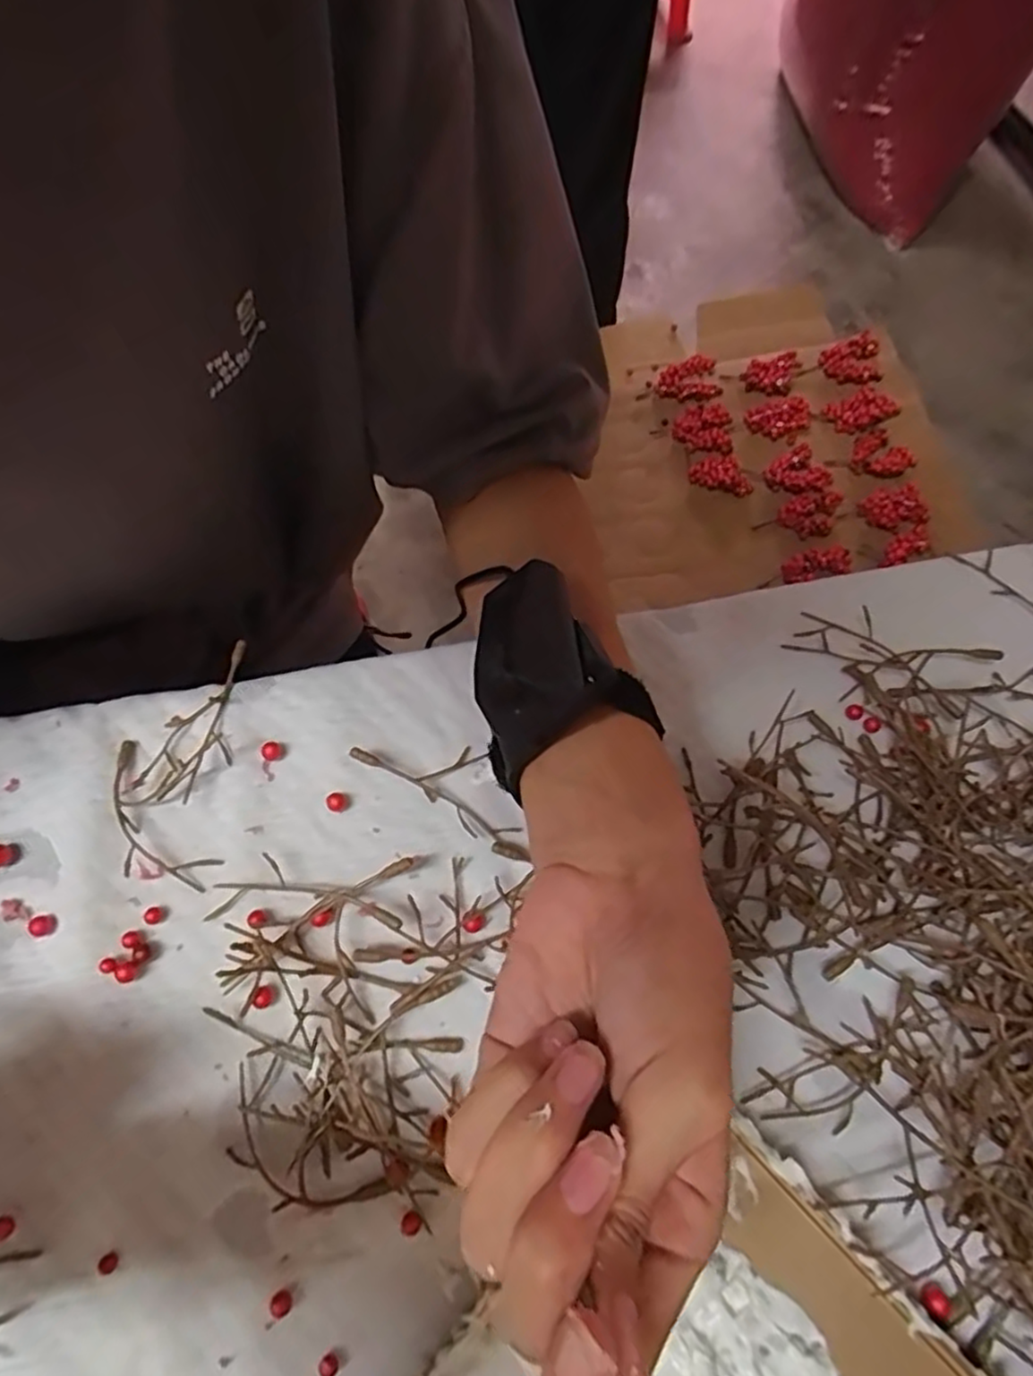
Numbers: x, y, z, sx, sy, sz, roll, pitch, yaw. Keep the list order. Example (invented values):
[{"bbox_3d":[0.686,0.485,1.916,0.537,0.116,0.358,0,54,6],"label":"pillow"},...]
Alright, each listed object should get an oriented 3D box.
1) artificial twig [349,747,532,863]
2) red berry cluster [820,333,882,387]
[{"bbox_3d":[-0.028,0.040,0.305,0.090,0.010,0.031,32,70,12],"label":"artificial twig"},{"bbox_3d":[0.367,-0.350,0.753,0.054,0.023,0.054,-25,69,-12],"label":"red berry cluster"}]

